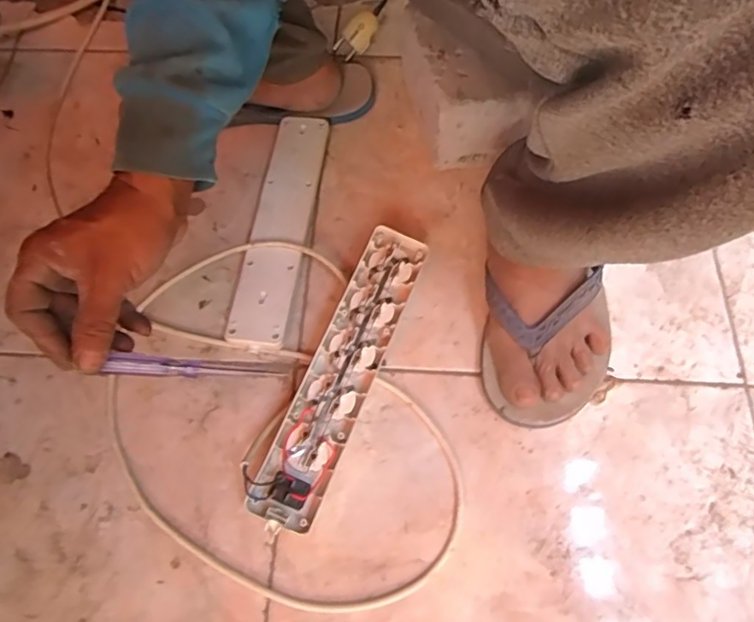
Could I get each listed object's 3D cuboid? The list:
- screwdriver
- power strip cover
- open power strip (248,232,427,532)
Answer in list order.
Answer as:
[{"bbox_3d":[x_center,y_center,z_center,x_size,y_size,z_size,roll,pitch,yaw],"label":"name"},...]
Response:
[{"bbox_3d":[-0.126,0.041,0.396,0.122,0.010,0.014,8,61,-29],"label":"screwdriver"},{"bbox_3d":[-0.100,-0.089,0.568,0.061,0.021,0.267,6,65,5],"label":"power strip cover"},{"bbox_3d":[-0.030,0.049,0.490,0.063,0.037,0.276,20,67,11],"label":"open power strip"}]

